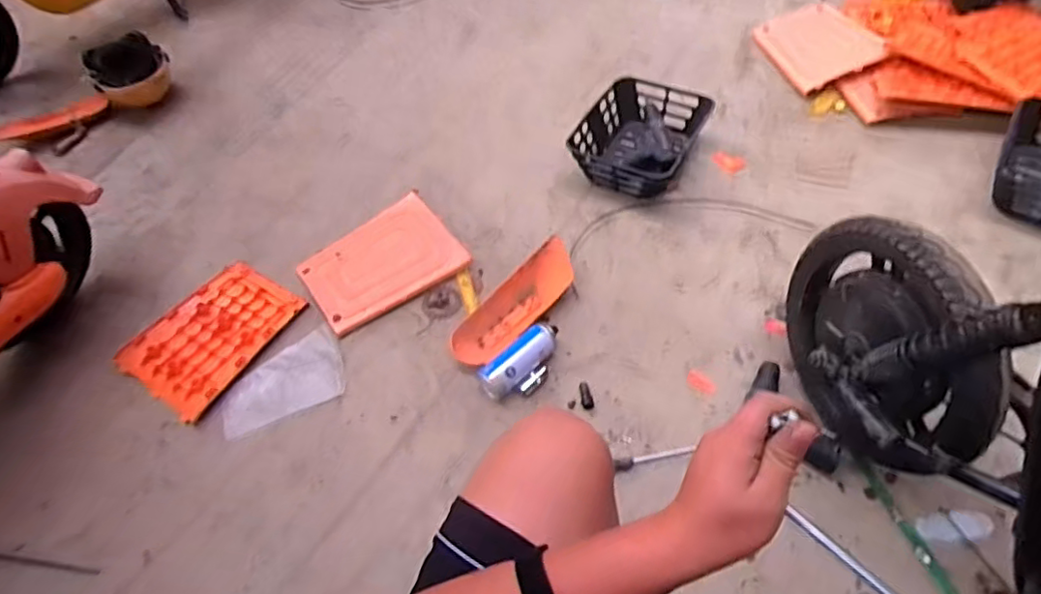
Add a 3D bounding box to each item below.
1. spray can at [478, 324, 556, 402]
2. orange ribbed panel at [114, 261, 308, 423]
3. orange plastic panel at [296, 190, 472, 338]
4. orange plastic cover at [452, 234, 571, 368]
[{"bbox_3d":[0.004,0.118,1.157,0.182,0.062,0.066,-36,58,-22],"label":"spray can"},{"bbox_3d":[-0.607,0.069,1.199,0.222,0.027,0.308,25,52,16],"label":"orange ribbed panel"},{"bbox_3d":[-0.306,-0.081,1.329,0.323,0.044,0.252,-30,56,-18],"label":"orange plastic panel"},{"bbox_3d":[-0.010,0.009,1.239,0.324,0.060,0.111,-45,60,-8],"label":"orange plastic cover"}]

